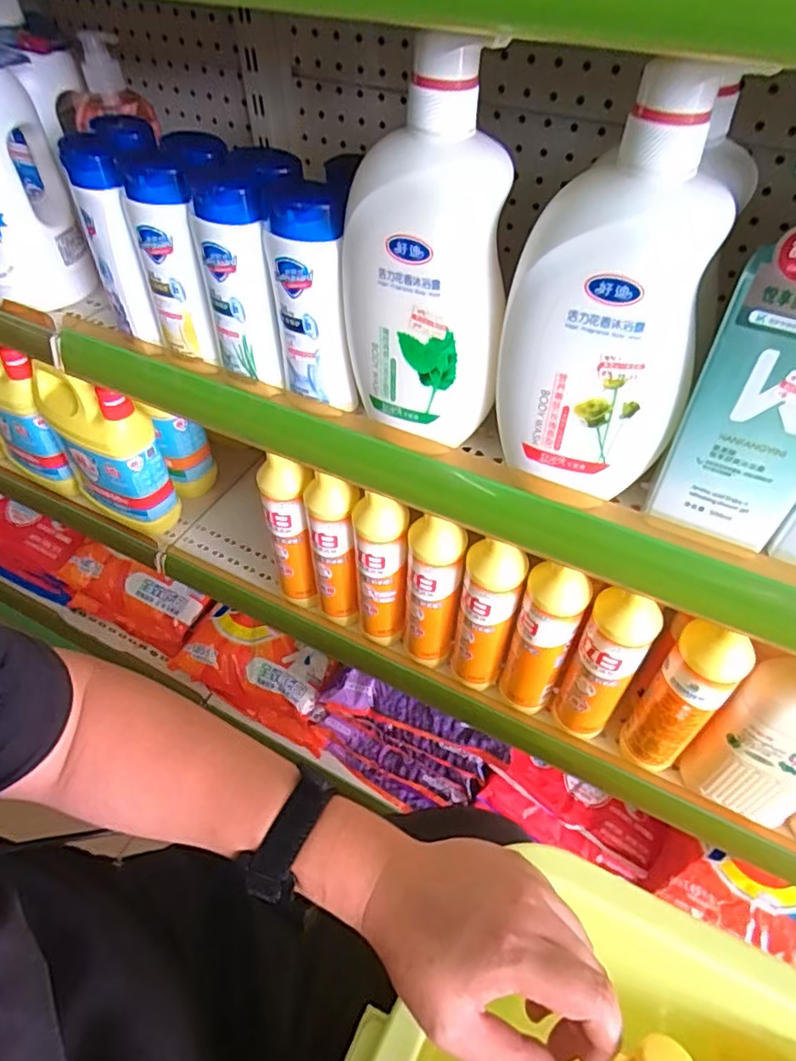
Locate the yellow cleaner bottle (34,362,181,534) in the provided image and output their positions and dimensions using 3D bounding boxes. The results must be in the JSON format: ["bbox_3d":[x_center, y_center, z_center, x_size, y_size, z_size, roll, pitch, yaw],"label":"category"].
[{"bbox_3d":[-0.349,-0.095,0.742,0.136,0.196,0.061,28,55,22],"label":"yellow cleaner bottle"}]

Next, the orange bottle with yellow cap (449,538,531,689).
[{"bbox_3d":[0.083,0.086,0.589,0.051,0.206,0.038,11,50,10],"label":"orange bottle with yellow cap"}]

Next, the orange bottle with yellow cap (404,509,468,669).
[{"bbox_3d":[0.034,0.066,0.609,0.047,0.207,0.038,7,50,6],"label":"orange bottle with yellow cap"}]

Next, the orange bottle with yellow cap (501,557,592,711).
[{"bbox_3d":[0.131,0.105,0.572,0.051,0.201,0.041,21,53,17],"label":"orange bottle with yellow cap"}]

